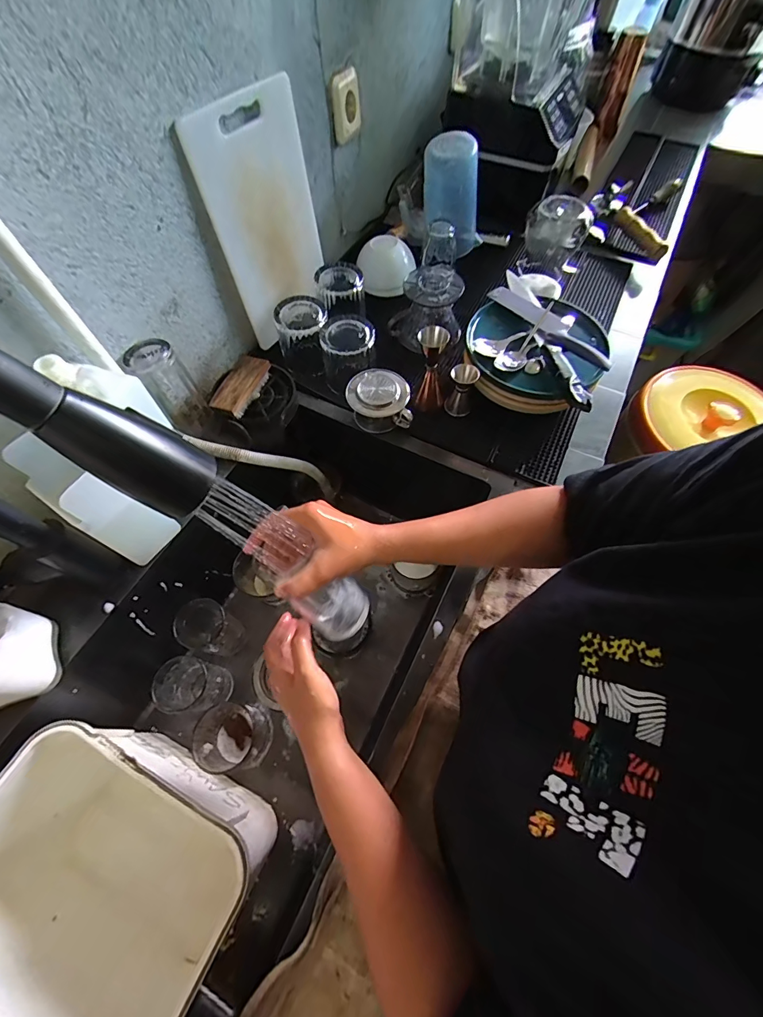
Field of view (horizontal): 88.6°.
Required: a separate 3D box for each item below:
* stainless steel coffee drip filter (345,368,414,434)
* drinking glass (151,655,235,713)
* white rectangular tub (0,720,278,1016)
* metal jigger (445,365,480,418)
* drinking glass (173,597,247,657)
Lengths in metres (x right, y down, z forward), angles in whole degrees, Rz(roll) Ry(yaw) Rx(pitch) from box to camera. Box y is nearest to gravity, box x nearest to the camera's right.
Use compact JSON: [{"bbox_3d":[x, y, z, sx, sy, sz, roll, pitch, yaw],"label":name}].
[{"bbox_3d":[-0.005,-0.171,0.603,0.093,0.059,0.092,-10,62,-5],"label":"stainless steel coffee drip filter"},{"bbox_3d":[-0.269,0.257,0.568,0.075,0.132,0.065,19,64,11],"label":"drinking glass"},{"bbox_3d":[-0.310,0.410,0.466,0.313,0.239,0.220,24,65,13],"label":"white rectangular tub"},{"bbox_3d":[0.122,-0.180,0.600,0.040,0.072,0.035,14,63,8],"label":"metal jigger"},{"bbox_3d":[-0.266,0.192,0.614,0.067,0.152,0.070,0,62,0],"label":"drinking glass"}]

